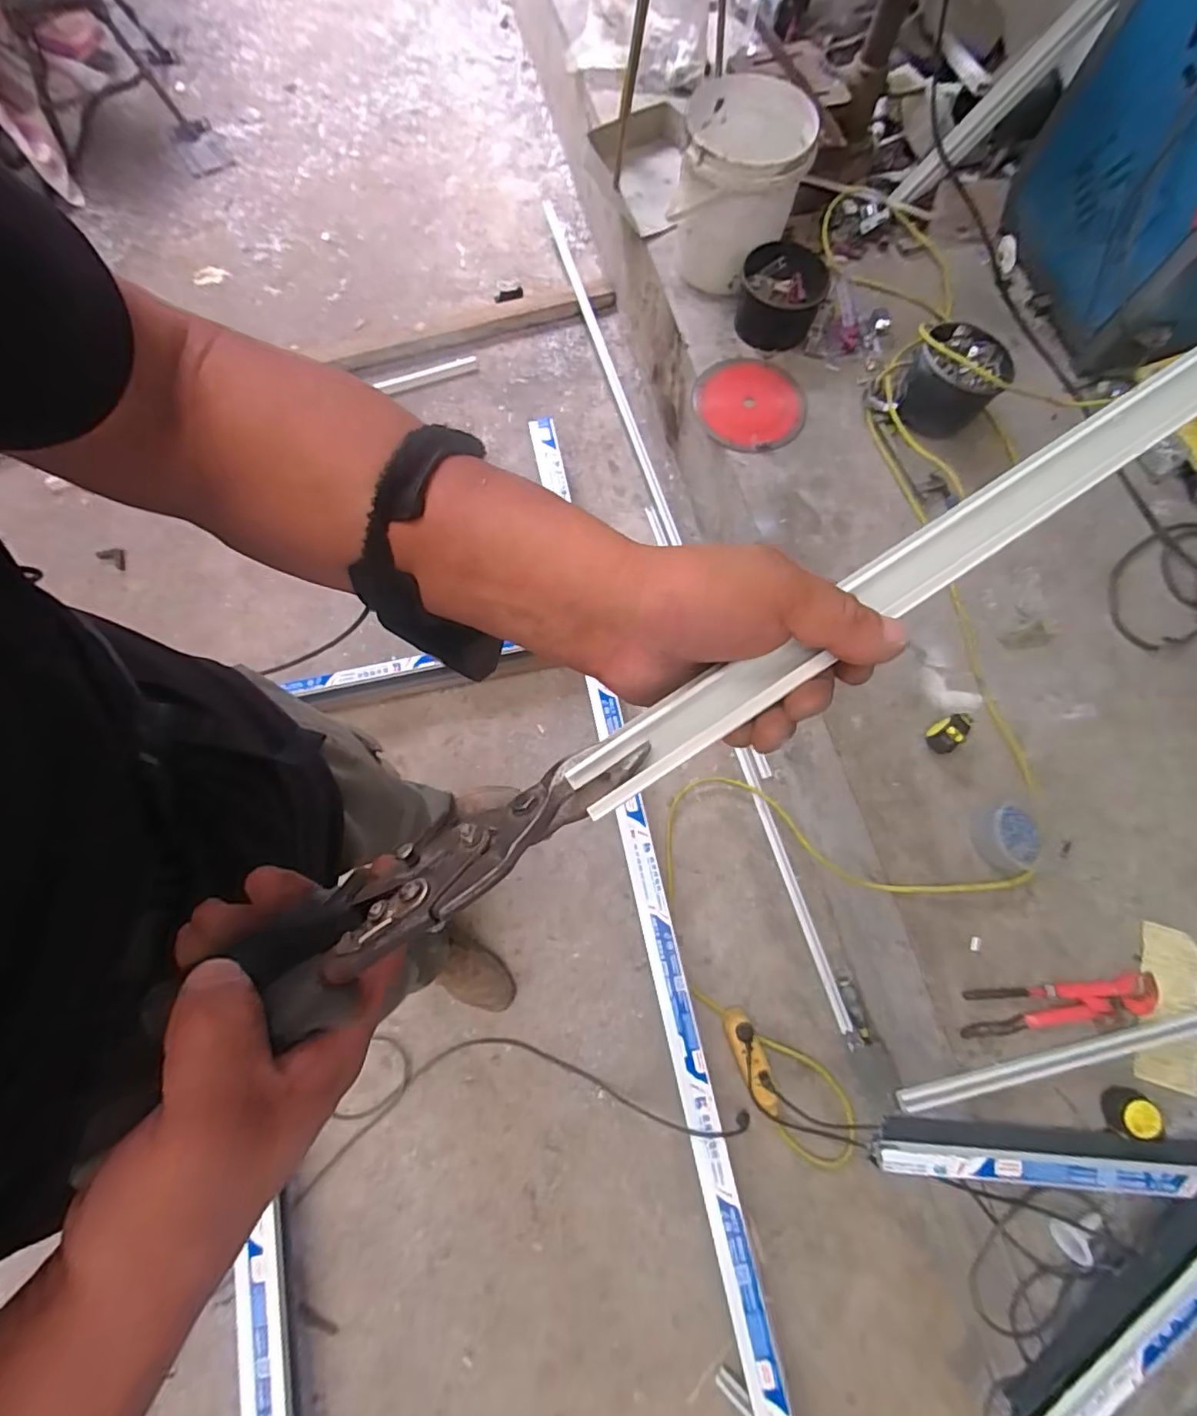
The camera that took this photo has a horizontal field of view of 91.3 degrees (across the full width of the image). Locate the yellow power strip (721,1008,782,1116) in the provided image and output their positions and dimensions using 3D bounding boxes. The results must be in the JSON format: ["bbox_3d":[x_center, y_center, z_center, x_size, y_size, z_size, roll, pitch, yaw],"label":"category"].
[{"bbox_3d":[0.266,0.620,1.025,0.046,0.030,0.166,-19,75,-6],"label":"yellow power strip"}]

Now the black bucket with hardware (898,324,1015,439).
[{"bbox_3d":[0.636,-0.585,1.053,0.153,0.111,0.149,0,73,-1],"label":"black bucket with hardware"}]

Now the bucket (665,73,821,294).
[{"bbox_3d":[0.273,-1.022,1.153,0.236,0.255,0.239,12,74,3],"label":"bucket"}]

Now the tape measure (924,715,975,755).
[{"bbox_3d":[0.542,0.038,0.897,0.067,0.048,0.052,-31,76,-9],"label":"tape measure"}]

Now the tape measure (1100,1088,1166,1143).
[{"bbox_3d":[0.695,0.529,0.762,0.049,0.038,0.052,0,73,-1],"label":"tape measure"}]

